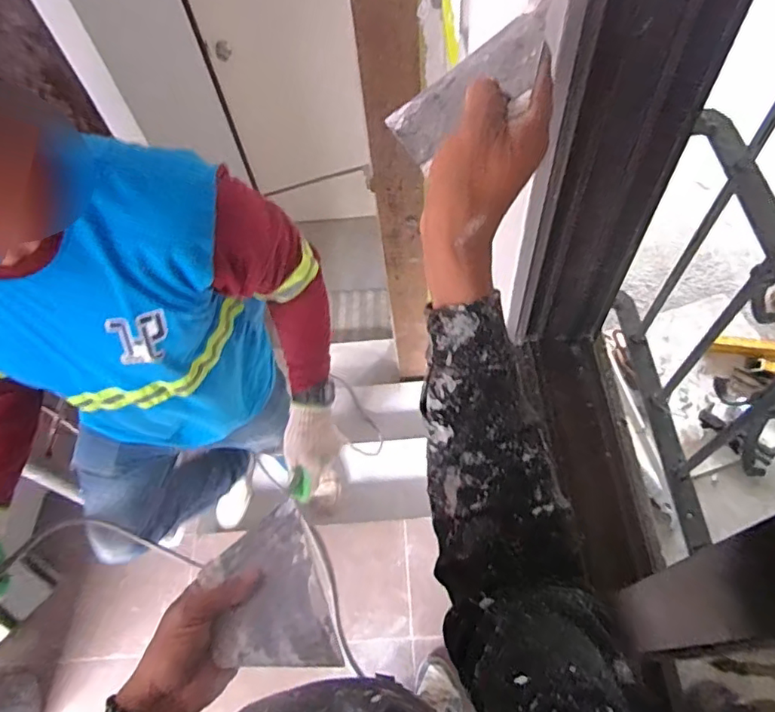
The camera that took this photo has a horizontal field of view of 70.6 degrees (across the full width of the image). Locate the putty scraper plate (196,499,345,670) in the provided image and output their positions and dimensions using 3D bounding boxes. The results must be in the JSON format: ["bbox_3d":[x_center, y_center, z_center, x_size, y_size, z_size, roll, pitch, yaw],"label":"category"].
[{"bbox_3d":[-0.104,0.213,0.480,0.101,0.008,0.134,-26,63,-3],"label":"putty scraper plate"}]

